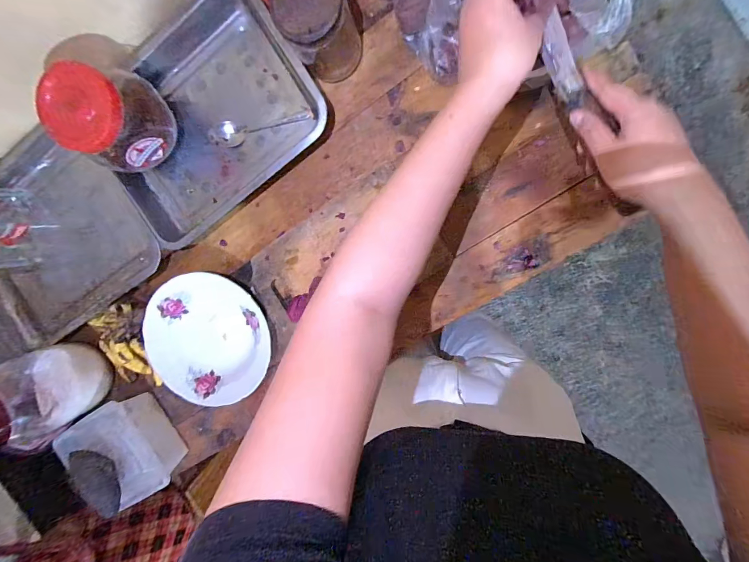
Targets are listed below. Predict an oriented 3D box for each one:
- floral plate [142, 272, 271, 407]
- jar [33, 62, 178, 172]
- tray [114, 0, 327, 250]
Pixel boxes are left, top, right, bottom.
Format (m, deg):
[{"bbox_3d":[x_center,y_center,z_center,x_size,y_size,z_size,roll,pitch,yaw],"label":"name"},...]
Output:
[{"bbox_3d":[-0.272,0.094,0.568,0.201,0.034,0.194,1,100,7],"label":"floral plate"},{"bbox_3d":[-0.353,-0.219,0.480,0.095,0.134,0.110,-5,99,8],"label":"jar"},{"bbox_3d":[-0.262,-0.243,0.518,0.328,0.060,0.258,-34,94,11],"label":"tray"}]

